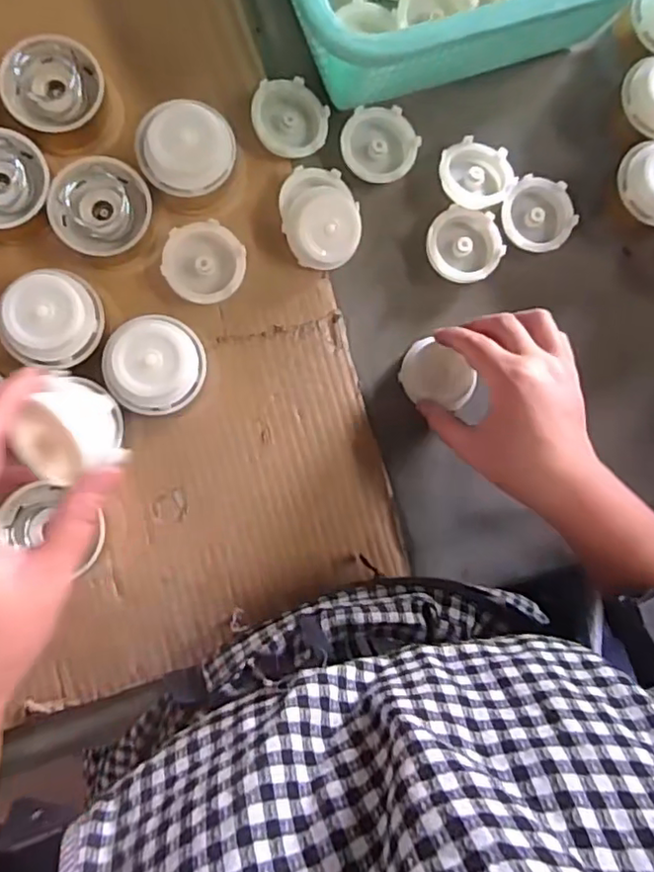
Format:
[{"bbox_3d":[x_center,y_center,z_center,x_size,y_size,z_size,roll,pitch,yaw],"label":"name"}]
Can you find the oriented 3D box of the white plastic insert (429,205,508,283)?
[{"bbox_3d":[0.105,-0.147,0.467,0.056,0.015,0.057,0,86,-7],"label":"white plastic insert"}]

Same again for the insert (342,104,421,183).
[{"bbox_3d":[0.039,-0.222,0.462,0.056,0.012,0.056,0,86,-7],"label":"insert"}]

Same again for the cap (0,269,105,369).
[{"bbox_3d":[-0.183,-0.077,0.401,0.061,0.023,0.062,0,86,-7],"label":"cap"}]

